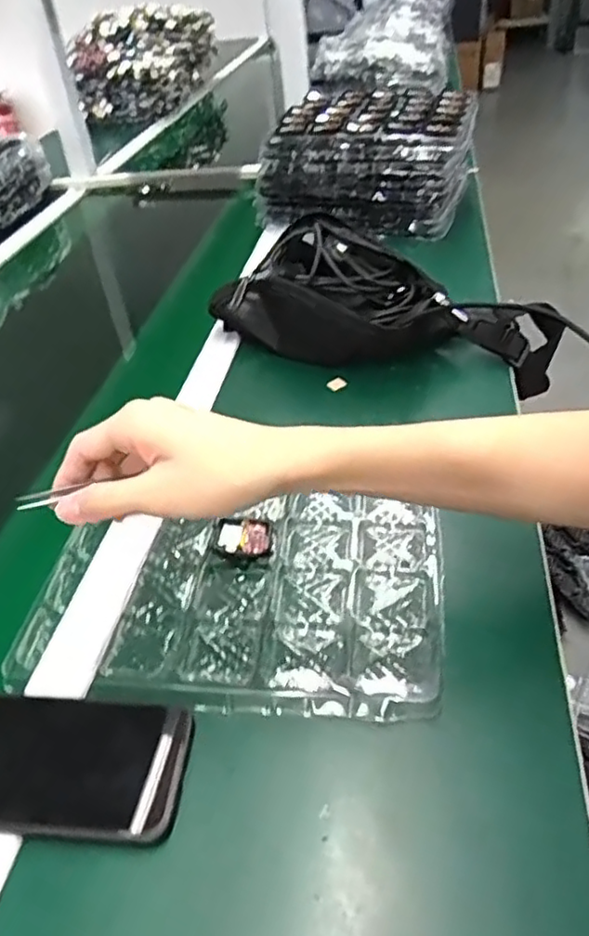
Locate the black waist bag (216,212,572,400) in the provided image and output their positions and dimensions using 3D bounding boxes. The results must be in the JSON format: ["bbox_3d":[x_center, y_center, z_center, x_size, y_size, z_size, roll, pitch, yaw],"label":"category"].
[{"bbox_3d":[0.096,-0.167,0.708,0.371,0.121,0.118,15,42,7],"label":"black waist bag"}]

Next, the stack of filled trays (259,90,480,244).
[{"bbox_3d":[0.117,-0.472,1.017,0.300,0.141,0.221,11,41,21],"label":"stack of filled trays"}]

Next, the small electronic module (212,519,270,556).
[{"bbox_3d":[-0.039,0.052,0.505,0.042,0.005,0.033,8,44,3],"label":"small electronic module"}]

